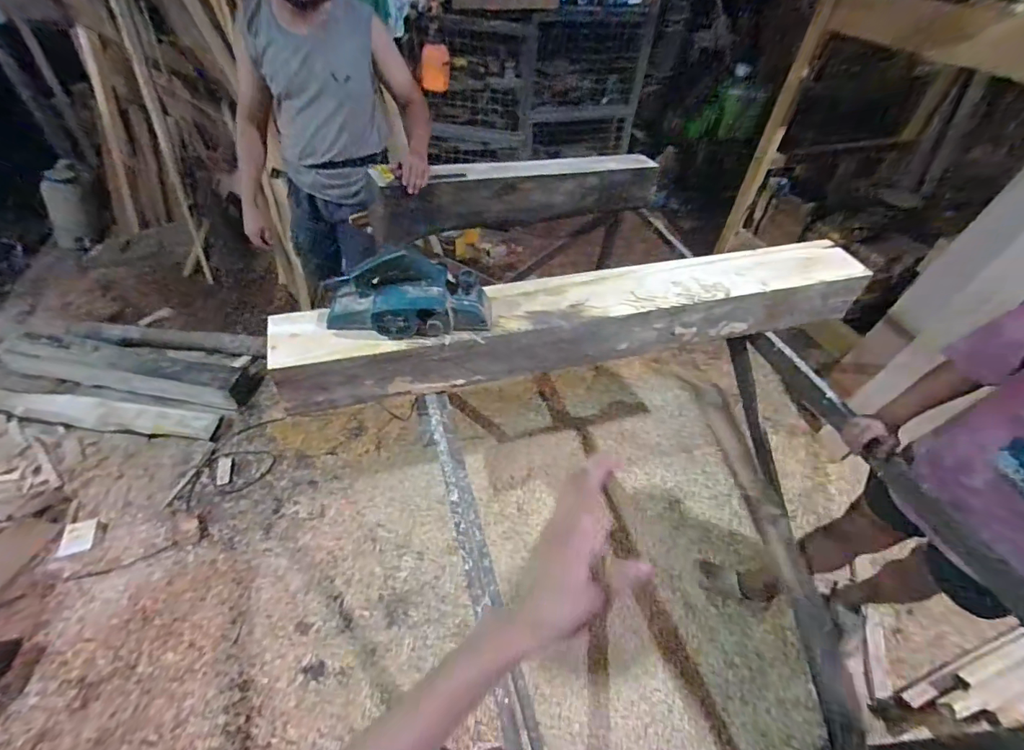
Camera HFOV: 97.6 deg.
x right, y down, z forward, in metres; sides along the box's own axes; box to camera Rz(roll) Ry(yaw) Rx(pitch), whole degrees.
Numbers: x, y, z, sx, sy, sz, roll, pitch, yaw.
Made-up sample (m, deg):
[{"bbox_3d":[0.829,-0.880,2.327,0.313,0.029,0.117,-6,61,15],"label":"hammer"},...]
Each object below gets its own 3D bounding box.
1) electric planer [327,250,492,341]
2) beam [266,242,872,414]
[{"bbox_3d":[-0.213,-0.163,0.924,0.335,0.145,0.135,-7,48,-10],"label":"electric planer"},{"bbox_3d":[0.196,-0.137,1.105,1.438,0.154,0.202,-11,49,-13],"label":"beam"}]

